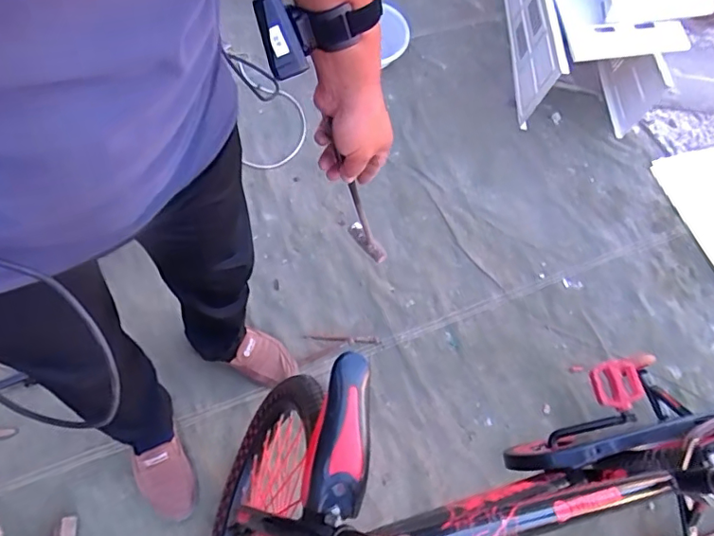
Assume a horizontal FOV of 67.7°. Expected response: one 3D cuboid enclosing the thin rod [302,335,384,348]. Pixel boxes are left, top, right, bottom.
[{"bbox_3d":[-0.033,0.171,1.279,0.192,0.010,0.019,4,62,0],"label":"thin rod"}]

